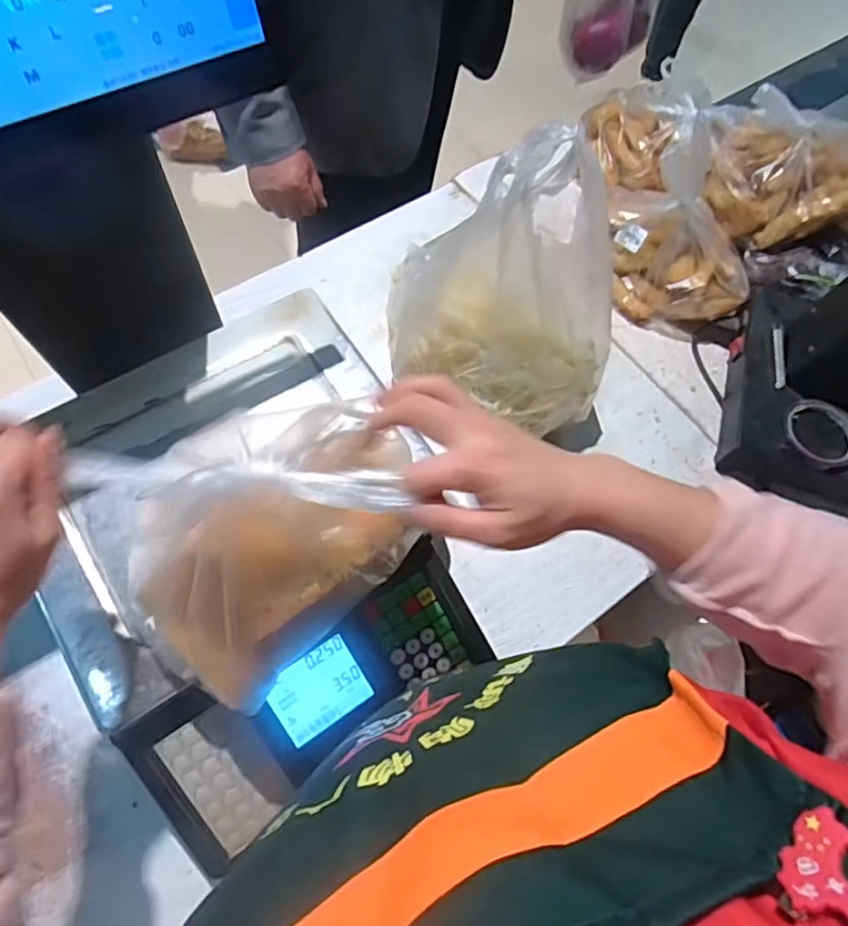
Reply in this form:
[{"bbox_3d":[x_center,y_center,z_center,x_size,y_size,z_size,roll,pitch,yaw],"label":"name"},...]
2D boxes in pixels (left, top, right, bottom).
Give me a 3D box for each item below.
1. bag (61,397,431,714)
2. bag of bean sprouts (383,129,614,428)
[{"bbox_3d":[-0.109,0.044,0.410,0.197,0.156,0.139,-33,71,-17],"label":"bag"},{"bbox_3d":[0.079,-0.176,0.601,0.254,0.276,0.109,27,67,9],"label":"bag of bean sprouts"}]

